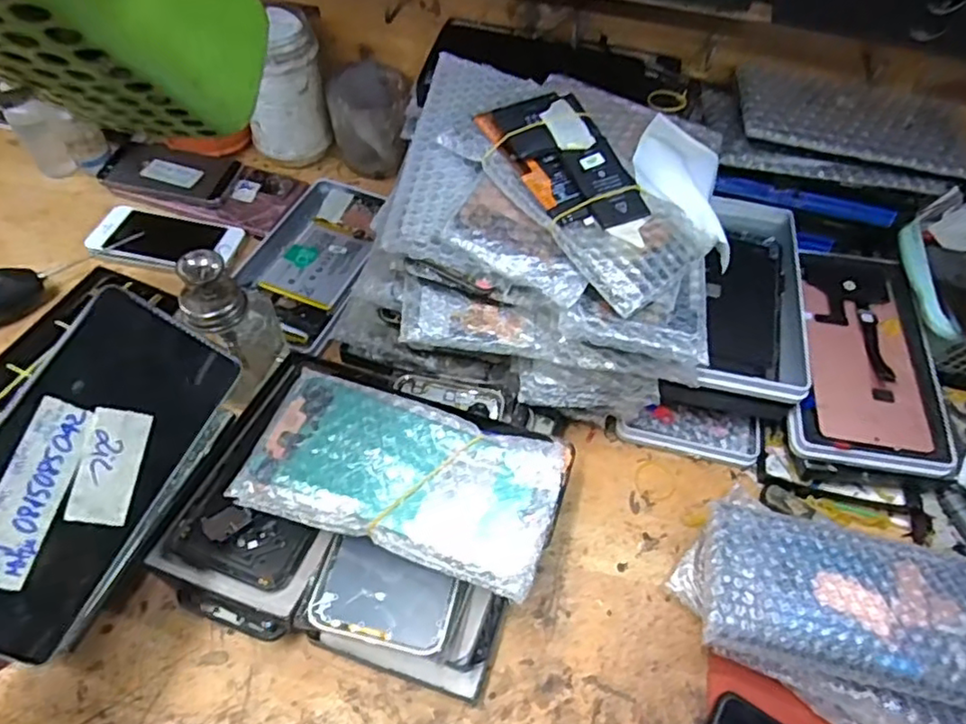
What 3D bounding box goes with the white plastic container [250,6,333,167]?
[{"bbox_3d":[-0.182,-0.250,0.583,0.070,0.110,0.069,-16,58,-13],"label":"white plastic container"}]

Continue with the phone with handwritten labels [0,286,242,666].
[{"bbox_3d":[-0.178,0.043,0.285,0.074,0.005,0.144,34,68,-23],"label":"phone with handwritten labels"}]

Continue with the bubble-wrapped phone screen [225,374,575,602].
[{"bbox_3d":[-0.043,0.062,0.352,0.171,0.008,0.088,18,57,6],"label":"bubble-wrapped phone screen"}]

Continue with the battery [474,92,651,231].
[{"bbox_3d":[0.049,-0.117,0.368,0.060,0.010,0.099,-30,79,-11],"label":"battery"}]

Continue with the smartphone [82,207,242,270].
[{"bbox_3d":[-0.273,-0.107,0.549,0.122,0.010,0.056,6,56,1],"label":"smartphone"}]

